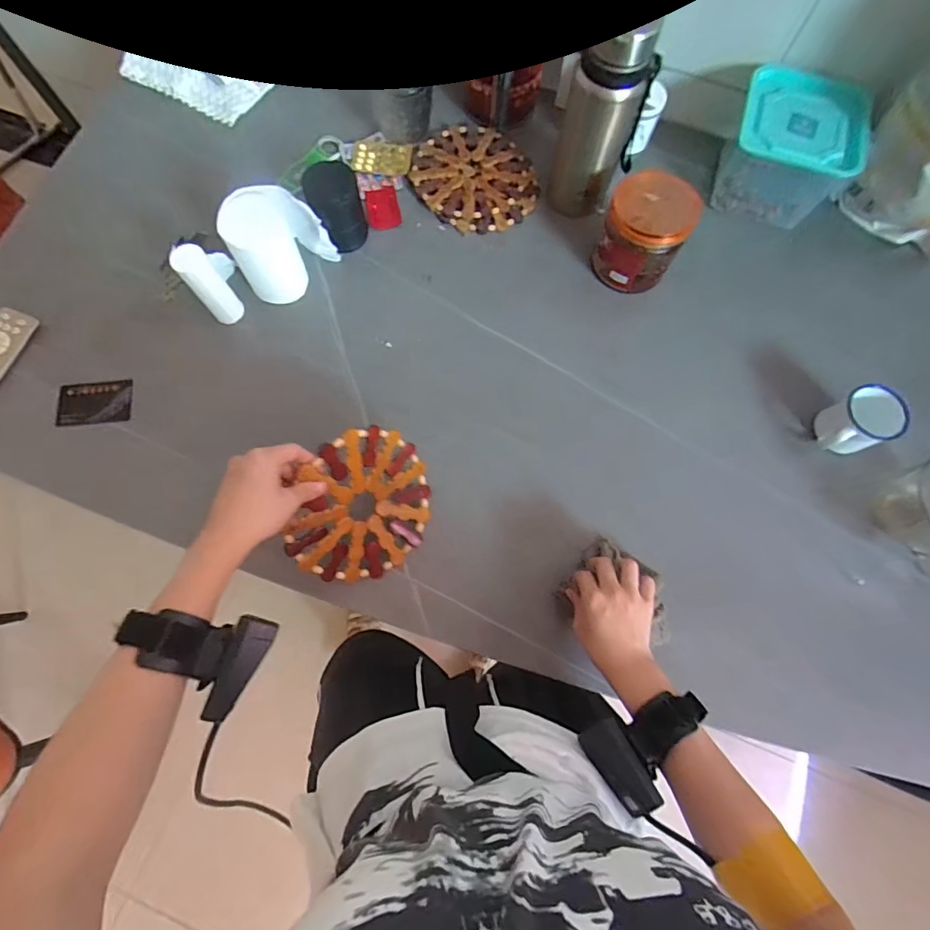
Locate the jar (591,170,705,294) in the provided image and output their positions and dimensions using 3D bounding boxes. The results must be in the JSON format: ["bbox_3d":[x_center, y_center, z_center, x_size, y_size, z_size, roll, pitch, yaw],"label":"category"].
[{"bbox_3d":[0.214,-0.278,0.580,0.094,0.093,0.090,1,73,-2],"label":"jar"}]

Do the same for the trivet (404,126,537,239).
[{"bbox_3d":[0.012,-0.389,0.654,0.147,0.017,0.169,-36,78,-12],"label":"trivet"}]

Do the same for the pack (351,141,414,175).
[{"bbox_3d":[-0.114,-0.417,0.656,0.080,0.006,0.050,2,73,-1],"label":"pack"}]

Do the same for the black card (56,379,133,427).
[{"bbox_3d":[-0.431,-0.072,0.561,0.078,0.004,0.050,-7,82,-10],"label":"black card"}]

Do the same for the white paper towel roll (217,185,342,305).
[{"bbox_3d":[-0.215,-0.263,0.568,0.110,0.101,0.074,-25,76,-9],"label":"white paper towel roll"}]

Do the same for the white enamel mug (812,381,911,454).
[{"bbox_3d":[0.433,-0.048,0.530,0.063,0.071,0.061,-21,75,-8],"label":"white enamel mug"}]

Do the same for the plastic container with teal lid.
[{"bbox_3d":[0.408,-0.396,0.610,0.147,0.104,0.124,16,73,3],"label":"plastic container with teal lid"}]

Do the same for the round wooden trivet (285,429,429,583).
[{"bbox_3d":[-0.098,0.043,0.484,0.017,0.147,0.153,22,96,46],"label":"round wooden trivet"}]

